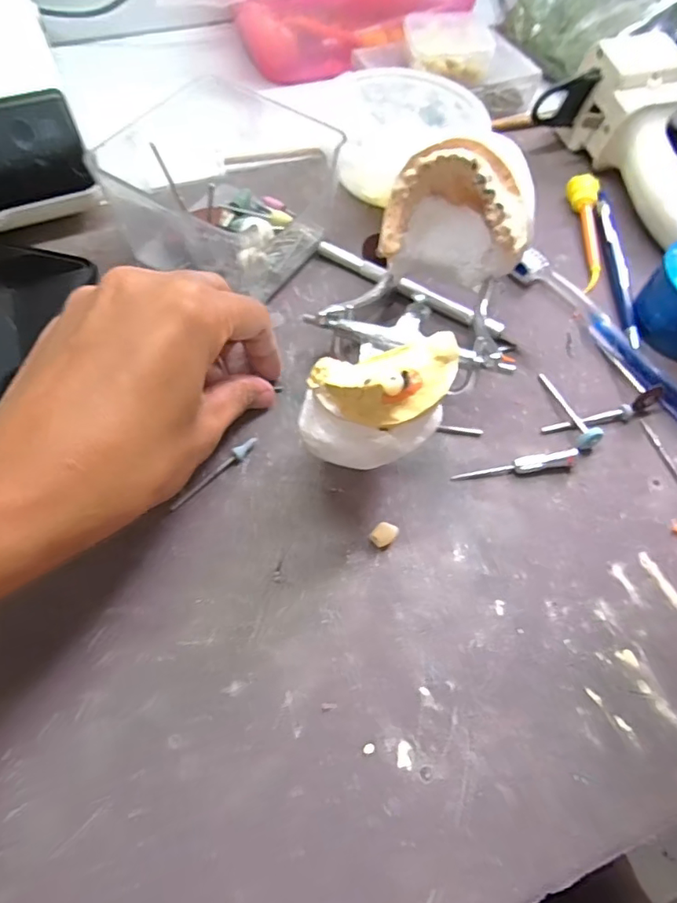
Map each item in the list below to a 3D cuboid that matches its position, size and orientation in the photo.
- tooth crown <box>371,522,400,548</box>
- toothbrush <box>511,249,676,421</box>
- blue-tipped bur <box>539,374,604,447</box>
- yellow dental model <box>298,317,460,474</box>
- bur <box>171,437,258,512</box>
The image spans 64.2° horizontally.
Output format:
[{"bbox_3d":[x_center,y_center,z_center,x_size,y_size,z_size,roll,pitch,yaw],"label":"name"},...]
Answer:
[{"bbox_3d":[0.020,0.037,0.238,0.009,0.006,0.011,35,67,13],"label":"tooth crown"},{"bbox_3d":[0.155,-0.049,0.286,0.023,0.011,0.166,-29,69,-16],"label":"toothbrush"},{"bbox_3d":[0.117,-0.023,0.272,0.010,0.012,0.046,-13,65,-10],"label":"blue-tipped bur"},{"bbox_3d":[0.018,-0.023,0.202,0.061,0.033,0.040,-30,67,-18],"label":"yellow dental model"},{"bbox_3d":[-0.057,0.009,0.248,0.050,0.006,0.006,-39,72,-20],"label":"bur"}]

